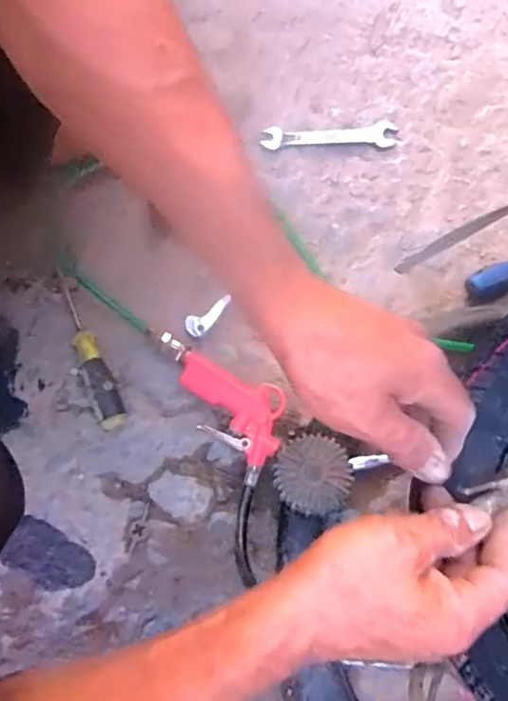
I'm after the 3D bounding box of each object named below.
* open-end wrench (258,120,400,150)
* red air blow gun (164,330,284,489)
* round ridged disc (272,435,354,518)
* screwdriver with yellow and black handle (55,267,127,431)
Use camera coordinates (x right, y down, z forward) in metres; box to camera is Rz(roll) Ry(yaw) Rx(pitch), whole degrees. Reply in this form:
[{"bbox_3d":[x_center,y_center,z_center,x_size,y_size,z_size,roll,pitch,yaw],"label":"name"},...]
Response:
[{"bbox_3d":[0.086,-0.248,0.635,0.151,0.007,0.032,-1,75,2],"label":"open-end wrench"},{"bbox_3d":[-0.028,0.043,0.542,0.076,0.038,0.160,-40,77,-9],"label":"red air blow gun"},{"bbox_3d":[0.053,0.110,0.491,0.066,0.016,0.068,23,77,8],"label":"round ridged disc"},{"bbox_3d":[-0.172,-0.008,0.565,0.027,0.024,0.185,-23,75,-4],"label":"screwdriver with yellow and black handle"}]

